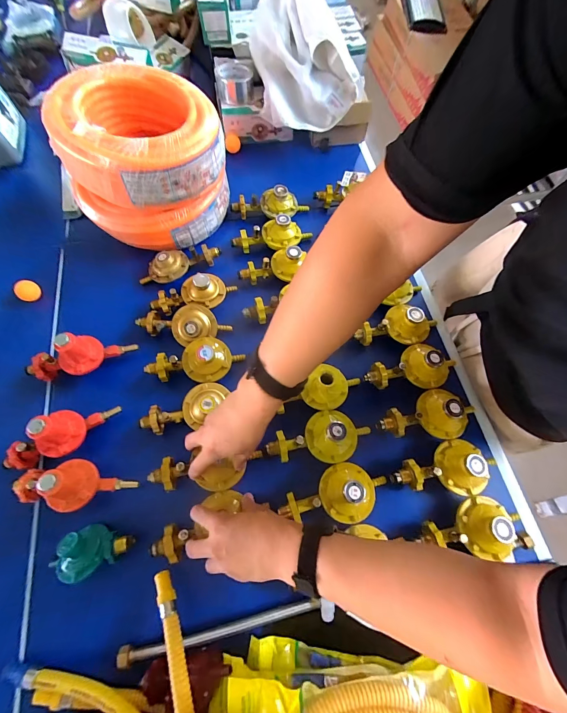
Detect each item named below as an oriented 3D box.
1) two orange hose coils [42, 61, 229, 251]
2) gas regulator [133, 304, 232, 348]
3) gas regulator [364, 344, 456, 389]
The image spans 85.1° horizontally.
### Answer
[{"bbox_3d":[-0.266,-0.369,0.604,0.269,0.214,0.247,-30,71,-12],"label":"two orange hose coils"},{"bbox_3d":[-0.189,-0.064,0.576,0.165,0.041,0.068,10,67,4],"label":"gas regulator"},{"bbox_3d":[0.232,0.022,0.545,0.170,0.055,0.077,-20,69,-9],"label":"gas regulator"}]

